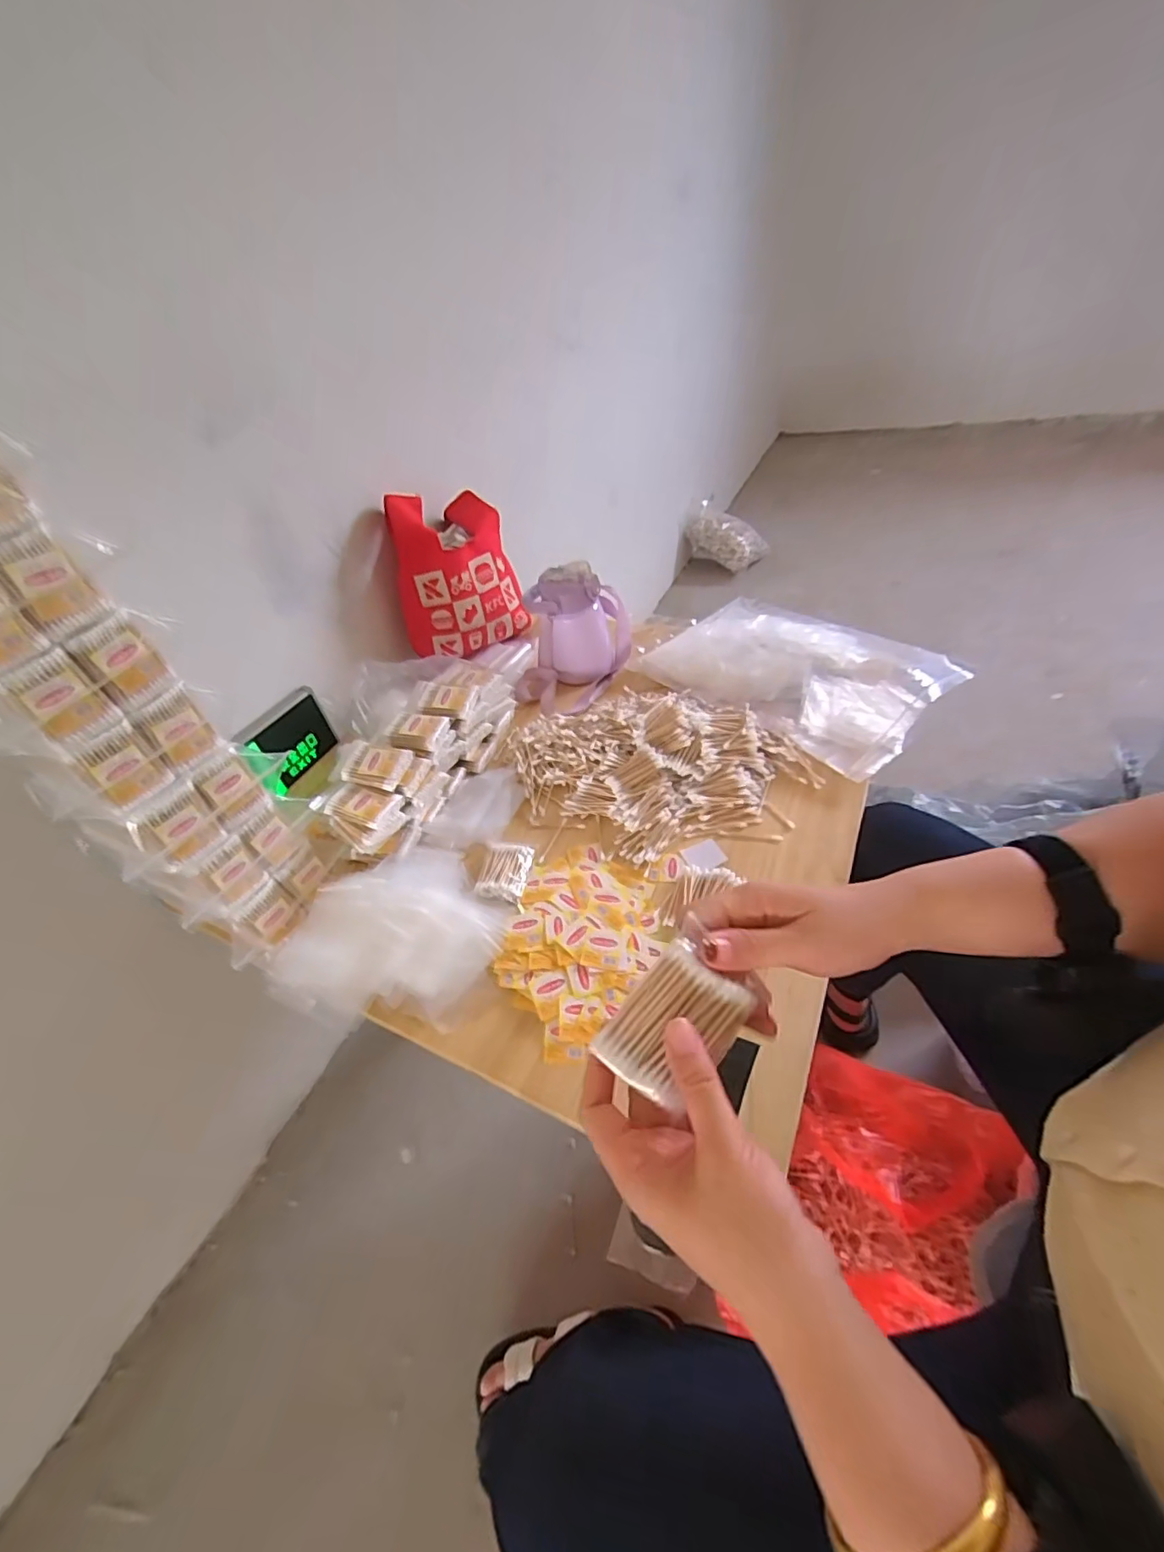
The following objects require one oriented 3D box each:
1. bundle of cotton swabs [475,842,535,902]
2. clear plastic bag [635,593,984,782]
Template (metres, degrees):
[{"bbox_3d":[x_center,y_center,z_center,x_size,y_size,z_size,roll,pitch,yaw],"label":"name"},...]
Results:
[{"bbox_3d":[-0.090,0.109,0.681,0.057,0.023,0.081,-2,43,12],"label":"bundle of cotton swabs"},{"bbox_3d":[0.300,-0.165,0.848,0.274,0.045,0.395,-35,47,-23],"label":"clear plastic bag"}]

